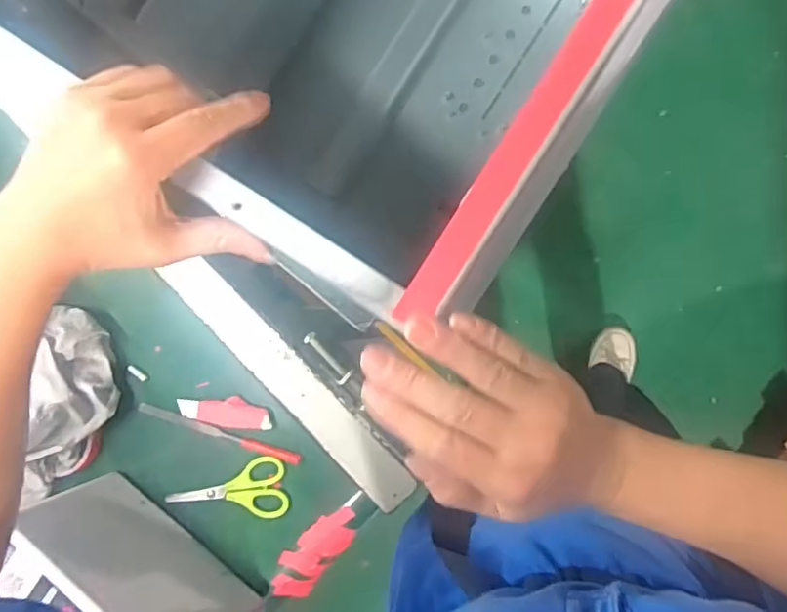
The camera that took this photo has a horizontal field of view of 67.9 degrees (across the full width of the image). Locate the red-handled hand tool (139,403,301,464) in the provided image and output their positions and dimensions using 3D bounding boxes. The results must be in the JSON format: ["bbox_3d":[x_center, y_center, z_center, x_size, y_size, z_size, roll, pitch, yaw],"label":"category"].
[{"bbox_3d":[-0.176,0.127,0.586,0.175,0.009,0.012,16,90,9],"label":"red-handled hand tool"}]

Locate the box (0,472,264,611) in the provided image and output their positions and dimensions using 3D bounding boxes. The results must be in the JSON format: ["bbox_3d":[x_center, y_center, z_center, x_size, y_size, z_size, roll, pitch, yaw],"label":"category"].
[{"bbox_3d":[-0.225,0.242,0.517,0.206,0.143,0.062,37,93,8],"label":"box"}]

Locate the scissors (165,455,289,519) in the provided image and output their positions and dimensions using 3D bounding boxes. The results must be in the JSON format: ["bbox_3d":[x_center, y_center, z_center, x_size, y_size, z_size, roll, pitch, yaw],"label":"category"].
[{"bbox_3d":[-0.164,0.186,0.580,0.122,0.008,0.058,-12,86,8],"label":"scissors"}]

